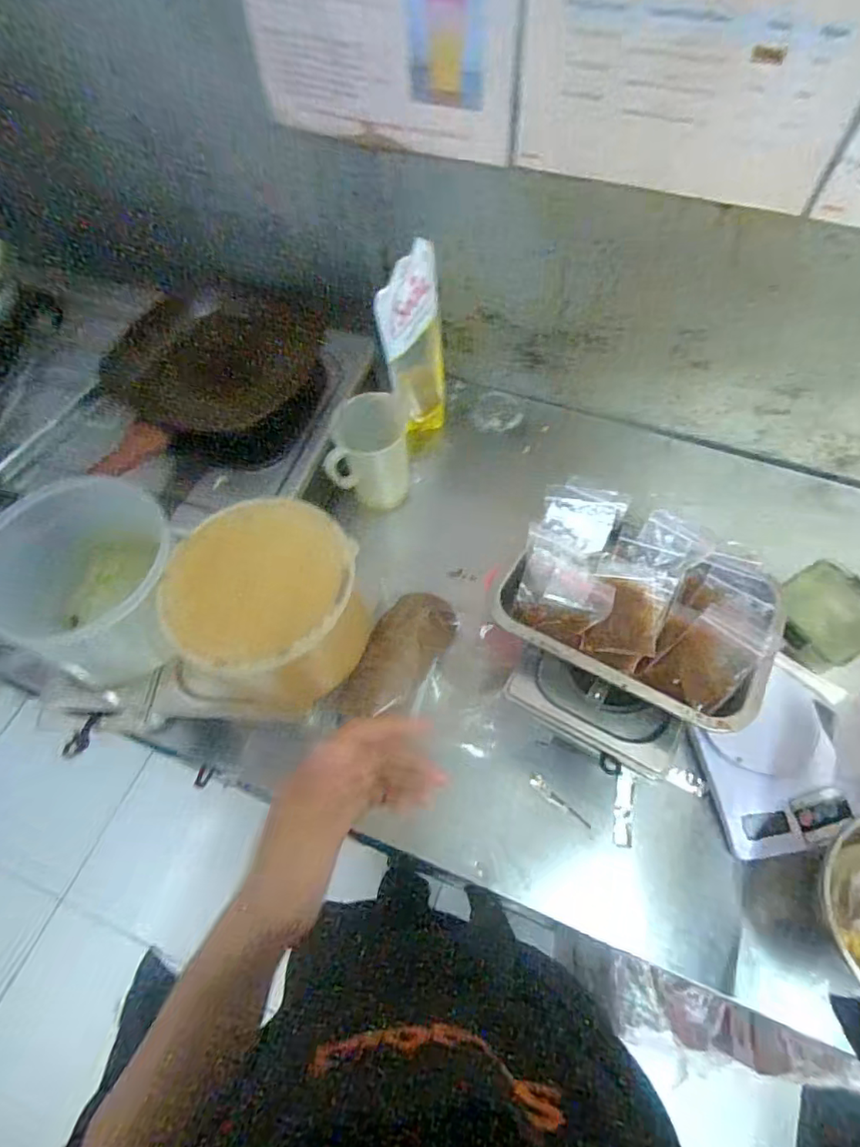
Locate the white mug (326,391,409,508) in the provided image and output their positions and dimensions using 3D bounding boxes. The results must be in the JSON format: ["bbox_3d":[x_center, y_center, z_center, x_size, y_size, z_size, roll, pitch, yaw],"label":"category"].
[{"bbox_3d":[-0.082,-0.156,0.778,0.107,0.136,0.092,-6,61,-1],"label":"white mug"}]

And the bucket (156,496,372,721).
[{"bbox_3d":[-0.146,0.044,0.565,0.164,0.174,0.158,-1,61,1],"label":"bucket"}]

